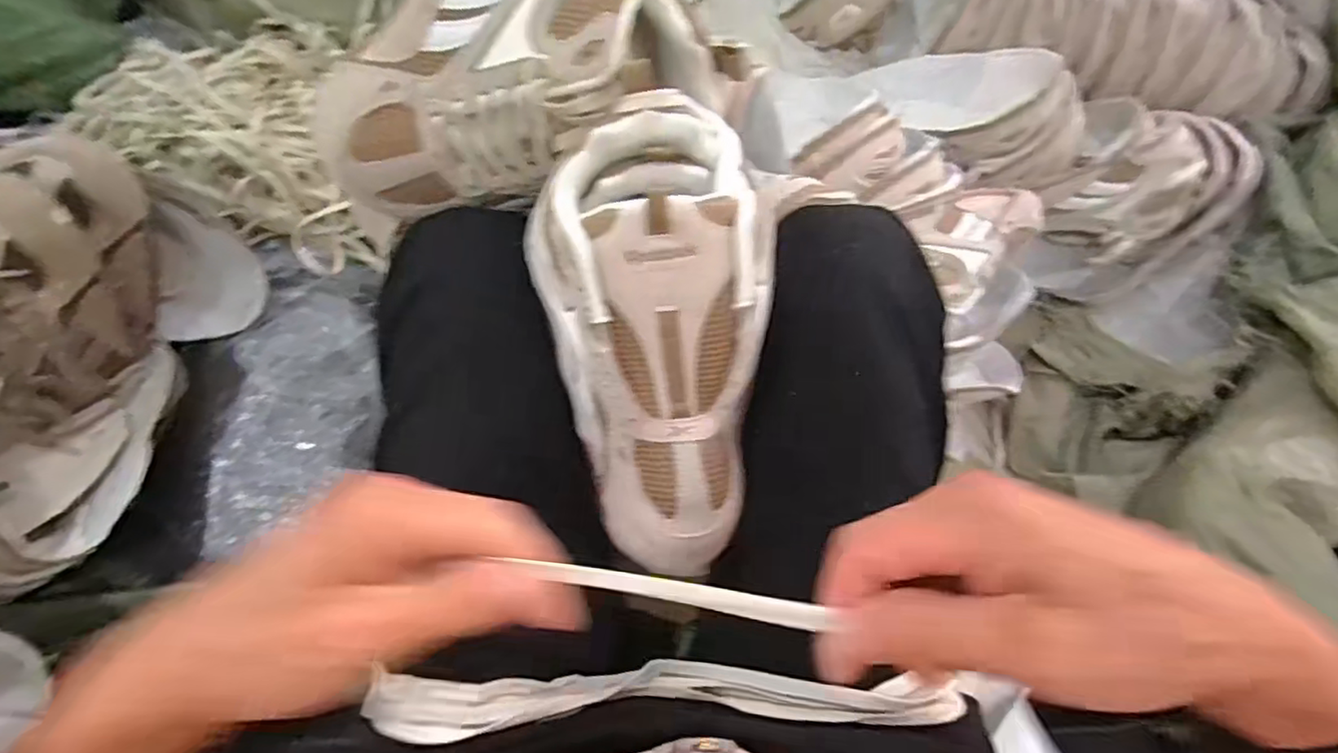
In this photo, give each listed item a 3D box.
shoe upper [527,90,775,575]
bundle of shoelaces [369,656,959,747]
[{"bbox_3d":[-0.006,-0.017,0.331,0.122,0.065,0.248,-3,101,-1],"label":"shoe upper"},{"bbox_3d":[-0.001,0.175,0.341,0.304,0.044,0.029,0,75,0],"label":"bundle of shoelaces"}]

